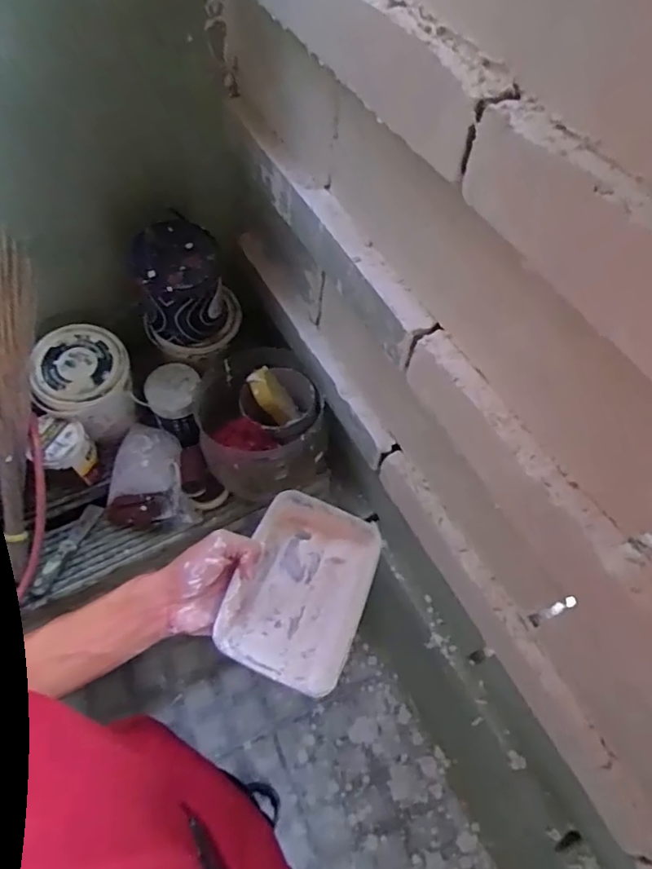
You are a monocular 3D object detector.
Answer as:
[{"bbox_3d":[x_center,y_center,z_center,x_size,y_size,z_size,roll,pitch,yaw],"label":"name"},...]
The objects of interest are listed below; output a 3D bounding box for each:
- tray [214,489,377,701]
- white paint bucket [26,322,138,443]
[{"bbox_3d":[-0.020,0.141,0.532,0.113,0.046,0.165,18,58,8],"label":"tray"},{"bbox_3d":[-0.465,-0.090,1.125,0.162,0.184,0.172,2,57,-2],"label":"white paint bucket"}]

